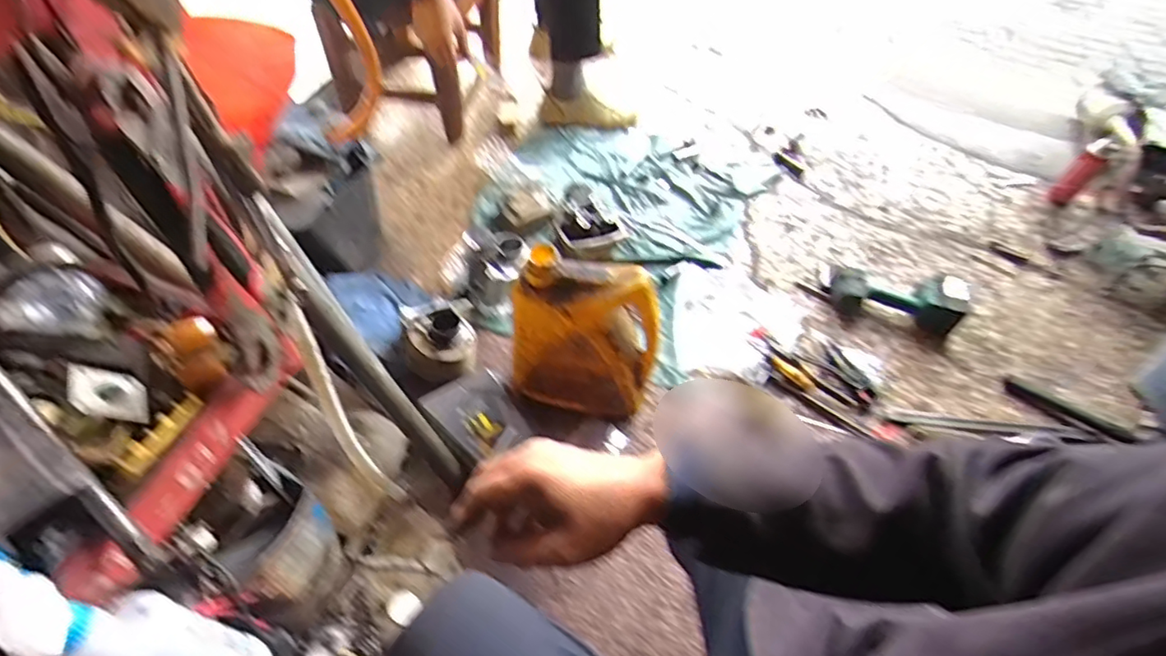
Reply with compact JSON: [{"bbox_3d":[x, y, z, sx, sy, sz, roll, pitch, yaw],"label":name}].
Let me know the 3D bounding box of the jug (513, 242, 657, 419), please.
[{"bbox_3d":[0.004,0.014,0.871,0.210,0.272,0.092,15,53,6],"label":"jug"}]

